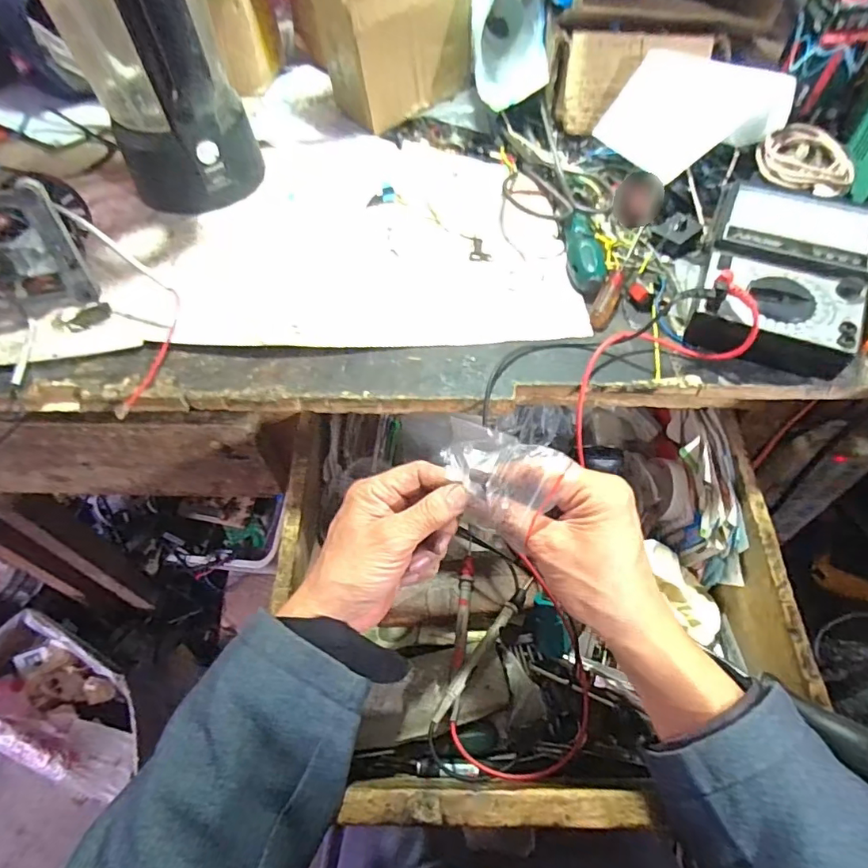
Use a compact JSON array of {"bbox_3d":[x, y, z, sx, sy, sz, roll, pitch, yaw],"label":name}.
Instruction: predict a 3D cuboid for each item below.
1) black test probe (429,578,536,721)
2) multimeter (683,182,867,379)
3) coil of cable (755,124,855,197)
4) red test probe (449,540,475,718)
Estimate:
[{"bbox_3d":[0.044,0.173,0.422,0.011,0.015,0.141,32,60,21],"label":"black test probe"},{"bbox_3d":[0.273,-0.124,0.405,0.111,0.055,0.178,22,57,15],"label":"multimeter"},{"bbox_3d":[0.361,-0.265,0.495,0.086,0.025,0.091,0,54,0],"label":"coil of cable"},{"bbox_3d":[0.024,0.161,0.434,0.012,0.016,0.139,7,54,5],"label":"red test probe"}]

